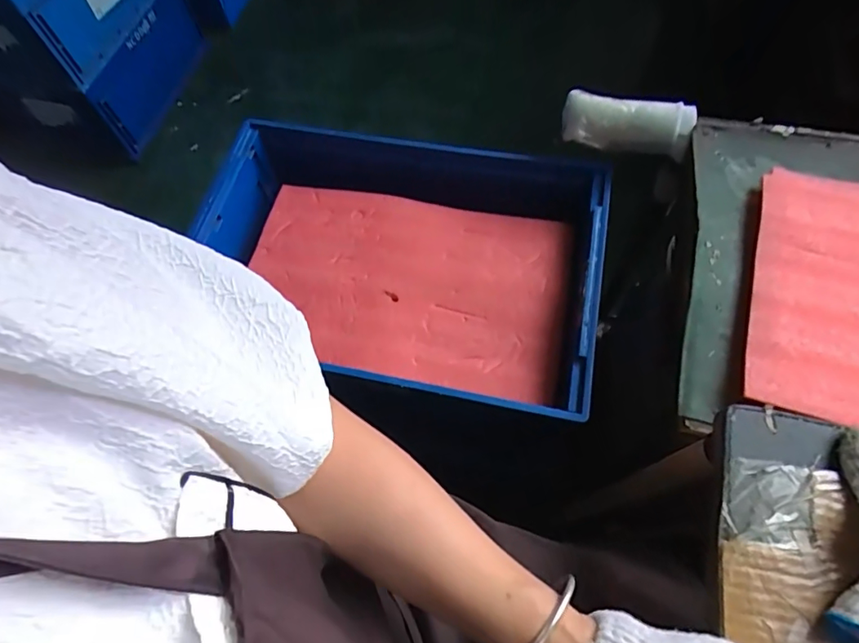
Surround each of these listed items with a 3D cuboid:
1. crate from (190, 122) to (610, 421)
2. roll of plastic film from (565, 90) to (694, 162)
[{"bbox_3d":[-0.044,-0.079,0.680,0.521,0.107,0.350,10,65,8],"label":"crate"},{"bbox_3d":[0.243,-0.246,0.634,0.154,0.055,0.044,17,66,11],"label":"roll of plastic film"}]

